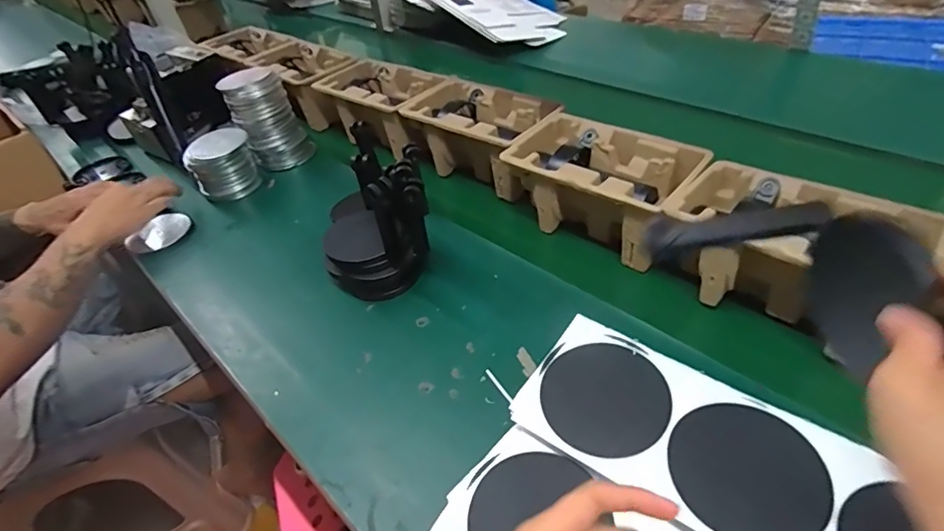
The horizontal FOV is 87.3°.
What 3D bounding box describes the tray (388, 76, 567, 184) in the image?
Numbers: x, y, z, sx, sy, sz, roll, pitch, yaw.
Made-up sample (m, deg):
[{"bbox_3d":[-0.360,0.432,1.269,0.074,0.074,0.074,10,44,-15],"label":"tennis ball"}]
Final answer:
[{"bbox_3d":[0.006,-0.208,0.794,0.235,0.102,0.143,27,50,31],"label":"tray"}]

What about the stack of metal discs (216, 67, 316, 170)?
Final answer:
[{"bbox_3d":[-0.361,-0.259,0.873,0.106,0.143,0.103,-22,44,-19],"label":"stack of metal discs"}]

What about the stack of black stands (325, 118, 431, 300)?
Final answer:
[{"bbox_3d":[-0.125,-0.055,0.607,0.121,0.147,0.115,-15,42,-12],"label":"stack of black stands"}]

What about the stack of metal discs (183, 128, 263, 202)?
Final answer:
[{"bbox_3d":[-0.415,-0.166,0.826,0.096,0.091,0.082,-30,47,-26],"label":"stack of metal discs"}]

